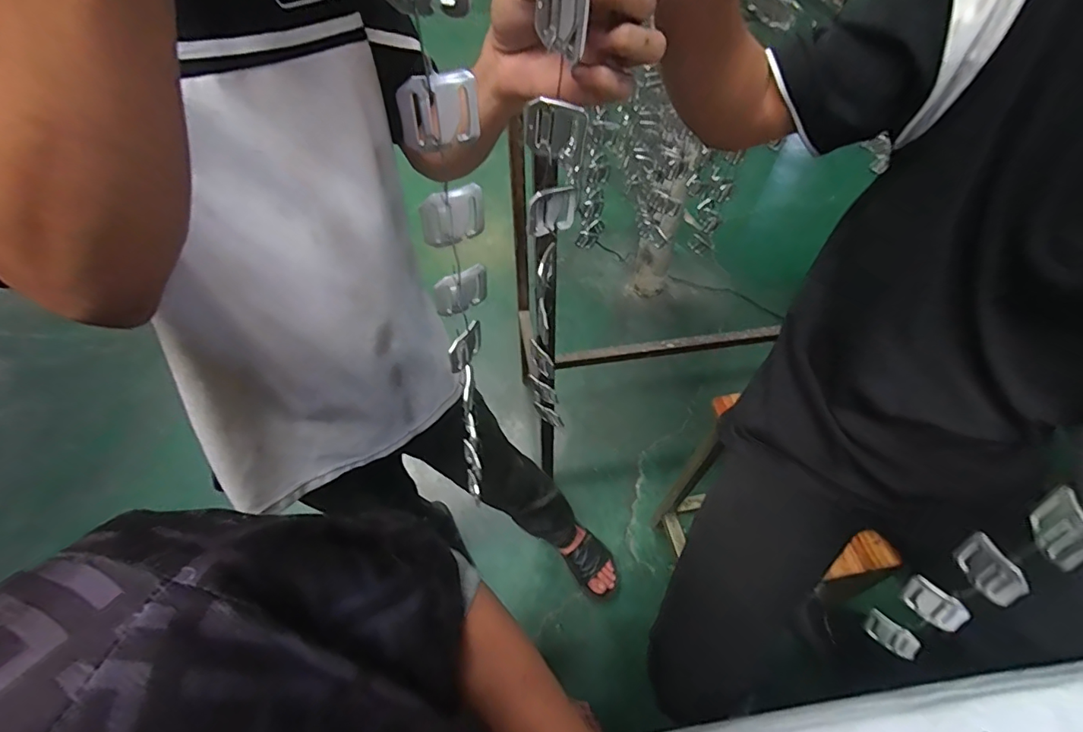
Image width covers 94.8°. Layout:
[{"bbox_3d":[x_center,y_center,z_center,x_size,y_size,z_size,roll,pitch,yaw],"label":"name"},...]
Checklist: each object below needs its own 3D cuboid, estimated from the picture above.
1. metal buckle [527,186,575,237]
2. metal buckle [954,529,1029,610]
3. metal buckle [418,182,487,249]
[{"bbox_3d":[0.008,-0.119,0.380,0.038,0.038,0.007,-25,57,-17],"label":"metal buckle"},{"bbox_3d":[0.320,0.146,0.357,0.010,0.036,0.045,-18,56,-12],"label":"metal buckle"},{"bbox_3d":[-0.055,-0.094,0.312,0.043,0.037,0.006,-28,58,-18],"label":"metal buckle"}]

